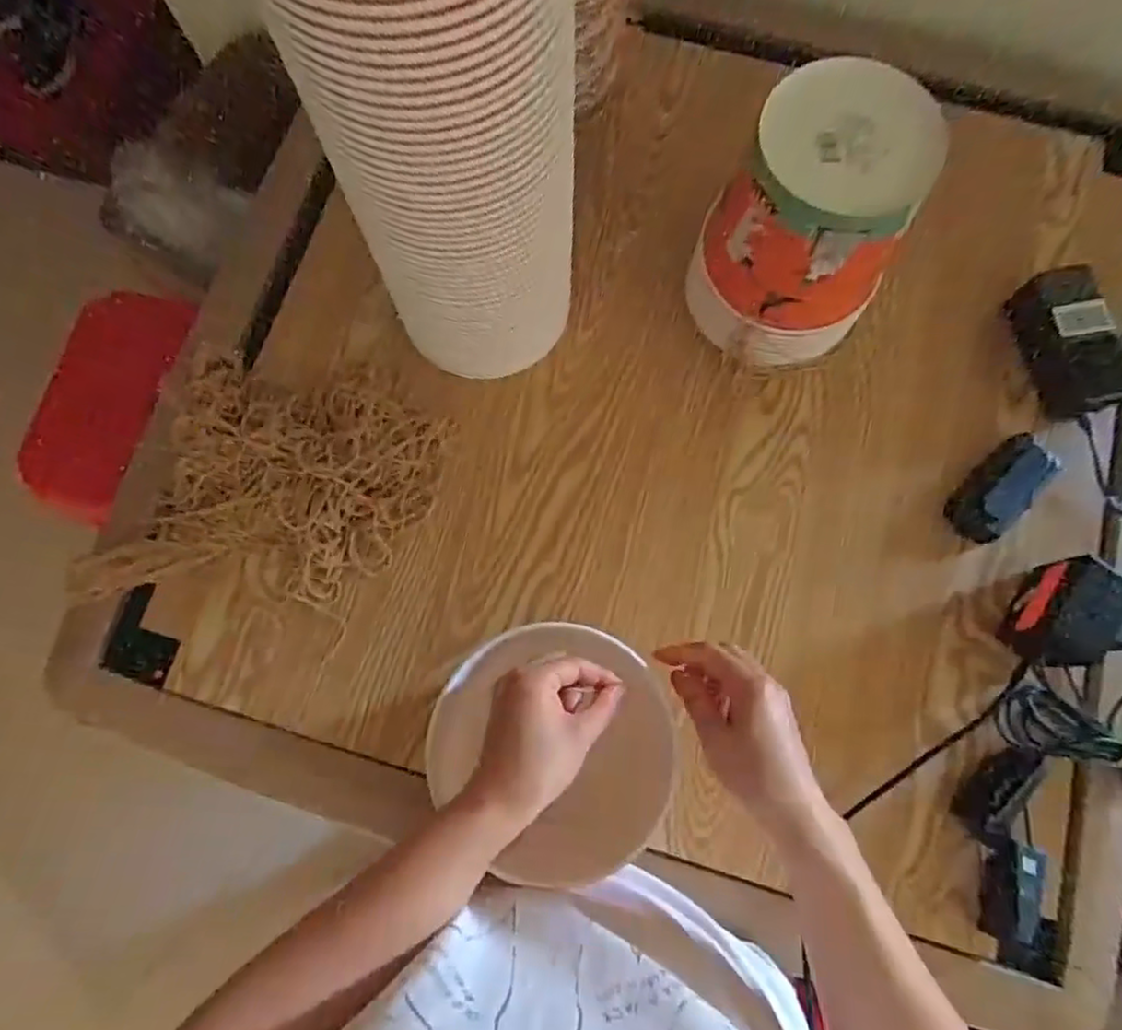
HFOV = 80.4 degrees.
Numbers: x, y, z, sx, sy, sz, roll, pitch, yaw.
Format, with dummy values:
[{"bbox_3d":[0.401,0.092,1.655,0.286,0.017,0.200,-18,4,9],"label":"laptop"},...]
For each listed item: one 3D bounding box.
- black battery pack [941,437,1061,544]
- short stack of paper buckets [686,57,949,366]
[{"bbox_3d":[0.401,-0.028,0.603,0.052,0.023,0.108,42,79,10],"label":"black battery pack"},{"bbox_3d":[0.203,-0.229,0.554,0.153,0.215,0.141,38,79,8],"label":"short stack of paper buckets"}]

